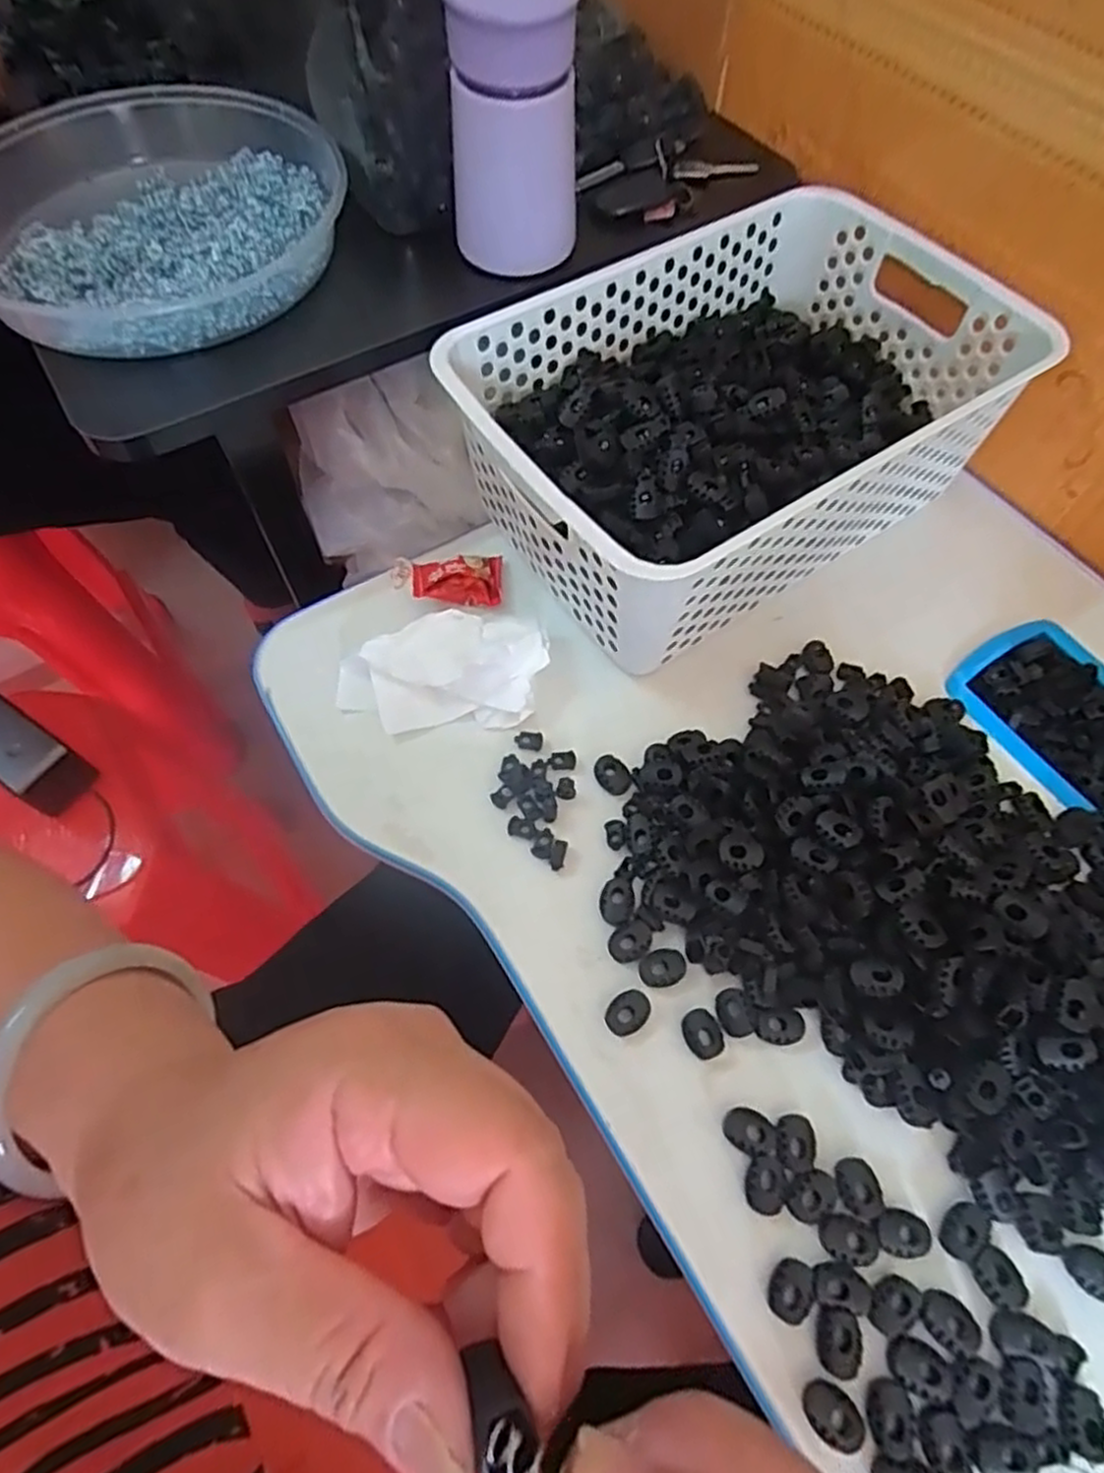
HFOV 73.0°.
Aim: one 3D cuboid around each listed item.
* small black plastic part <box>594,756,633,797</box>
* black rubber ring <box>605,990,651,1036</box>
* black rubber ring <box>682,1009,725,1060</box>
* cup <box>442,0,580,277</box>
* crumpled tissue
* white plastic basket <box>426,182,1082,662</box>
[{"bbox_3d":[0.033,0.020,0.397,0.017,0.004,0.022,-23,65,-11],"label":"small black plastic part"},{"bbox_3d":[0.036,0.129,0.348,0.017,0.009,0.021,39,69,19],"label":"black rubber ring"},{"bbox_3d":[0.070,0.137,0.344,0.017,0.007,0.021,-17,64,-8],"label":"black rubber ring"},{"bbox_3d":[-0.023,-0.344,0.417,0.066,0.131,0.059,32,67,16],"label":"cup"},{"bbox_3d":[-0.062,-0.040,0.418,0.115,0.029,0.067,-3,62,-1],"label":"crumpled tissue"},{"bbox_3d":[0.108,-0.188,0.446,0.304,0.107,0.201,-31,66,-15],"label":"white plastic basket"}]

